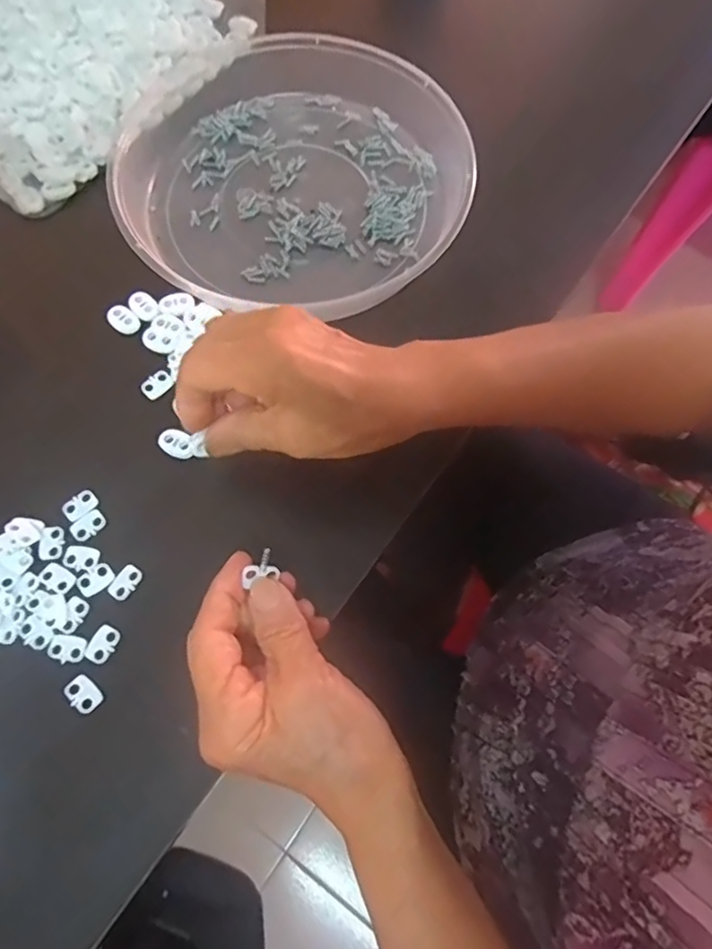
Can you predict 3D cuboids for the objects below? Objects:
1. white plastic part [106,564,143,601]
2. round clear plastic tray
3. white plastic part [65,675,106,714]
[{"bbox_3d":[-0.125,0.058,0.313,0.013,0.004,0.019,31,70,10],"label":"white plastic part"},{"bbox_3d":[-0.045,-0.215,0.403,0.247,0.035,0.229,1,68,-2],"label":"round clear plastic tray"},{"bbox_3d":[-0.138,0.111,0.293,0.013,0.004,0.019,-39,75,-16],"label":"white plastic part"}]

